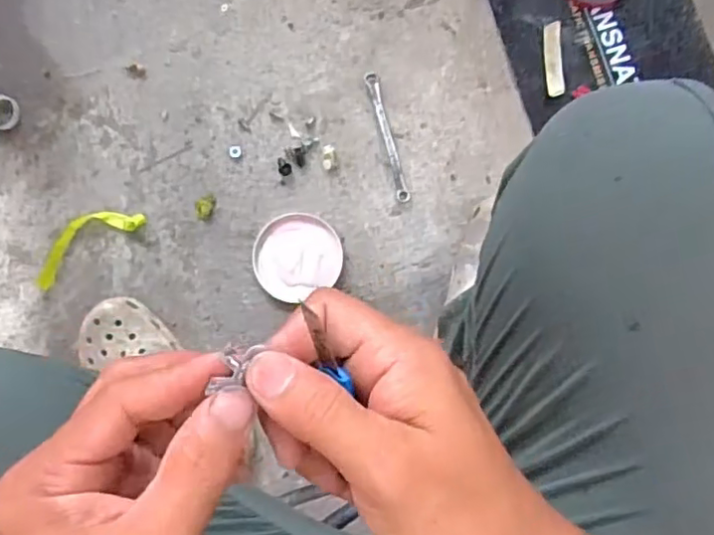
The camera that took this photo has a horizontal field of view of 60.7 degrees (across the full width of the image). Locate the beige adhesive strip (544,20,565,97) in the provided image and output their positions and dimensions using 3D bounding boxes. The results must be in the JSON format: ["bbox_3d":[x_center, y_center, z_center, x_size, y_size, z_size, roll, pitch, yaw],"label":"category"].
[{"bbox_3d":[0.235,-0.247,0.725,0.020,0.017,0.084,-3,85,5],"label":"beige adhesive strip"}]

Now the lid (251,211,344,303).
[{"bbox_3d":[-0.073,-0.015,0.737,0.105,0.007,0.100,0,85,6],"label":"lid"}]

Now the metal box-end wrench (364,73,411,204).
[{"bbox_3d":[0.038,-0.159,0.742,0.016,0.012,0.164,-14,84,4],"label":"metal box-end wrench"}]

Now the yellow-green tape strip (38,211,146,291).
[{"bbox_3d":[-0.338,-0.035,0.754,0.153,0.007,0.052,-34,83,2],"label":"yellow-green tape strip"}]

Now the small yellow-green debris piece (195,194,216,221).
[{"bbox_3d":[-0.187,-0.075,0.749,0.024,0.004,0.034,13,86,7],"label":"small yellow-green debris piece"}]

